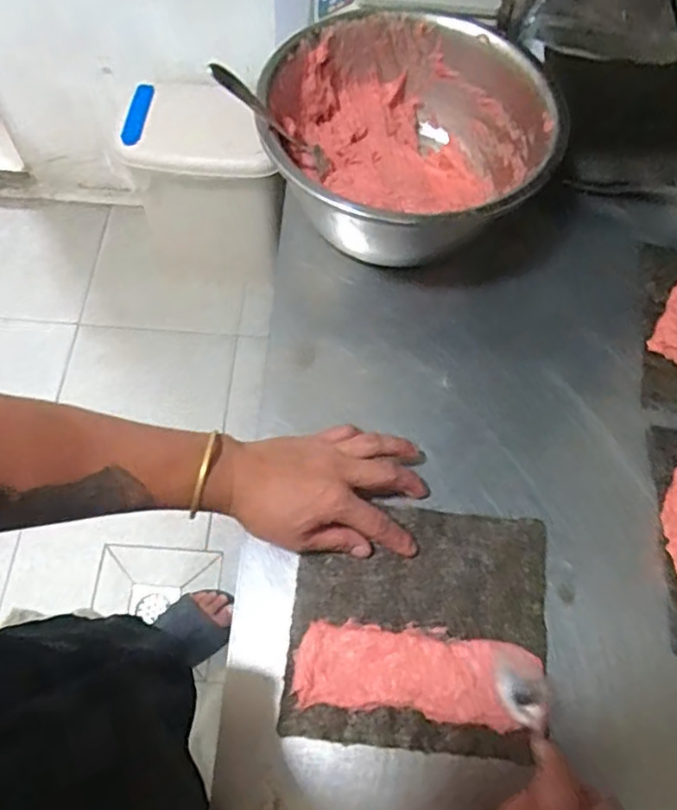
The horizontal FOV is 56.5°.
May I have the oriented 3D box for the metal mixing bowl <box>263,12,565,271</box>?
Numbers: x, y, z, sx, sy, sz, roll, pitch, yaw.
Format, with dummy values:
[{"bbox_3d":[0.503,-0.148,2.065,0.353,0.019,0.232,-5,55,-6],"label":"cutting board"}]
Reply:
[{"bbox_3d":[0.071,-0.260,0.649,0.262,0.119,0.274,1,64,-2],"label":"metal mixing bowl"}]

